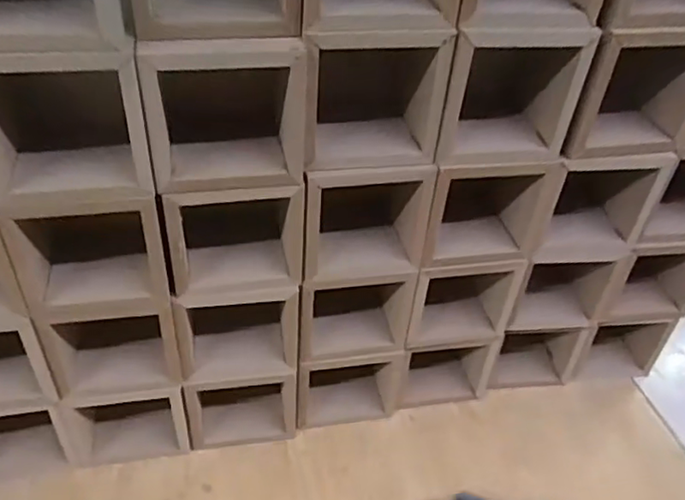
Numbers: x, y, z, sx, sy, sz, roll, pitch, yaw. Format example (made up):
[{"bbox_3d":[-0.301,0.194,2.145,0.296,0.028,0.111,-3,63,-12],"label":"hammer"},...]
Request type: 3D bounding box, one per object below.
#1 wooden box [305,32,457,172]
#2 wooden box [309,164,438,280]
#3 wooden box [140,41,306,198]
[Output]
[{"bbox_3d":[0.012,-0.070,0.271,0.059,0.060,0.041,-2,40,-8],"label":"wooden box"},{"bbox_3d":[0.009,-0.019,0.306,0.060,0.063,0.031,-6,41,-12],"label":"wooden box"},{"bbox_3d":[-0.049,-0.063,0.258,0.060,0.064,0.046,-5,41,-11],"label":"wooden box"}]

